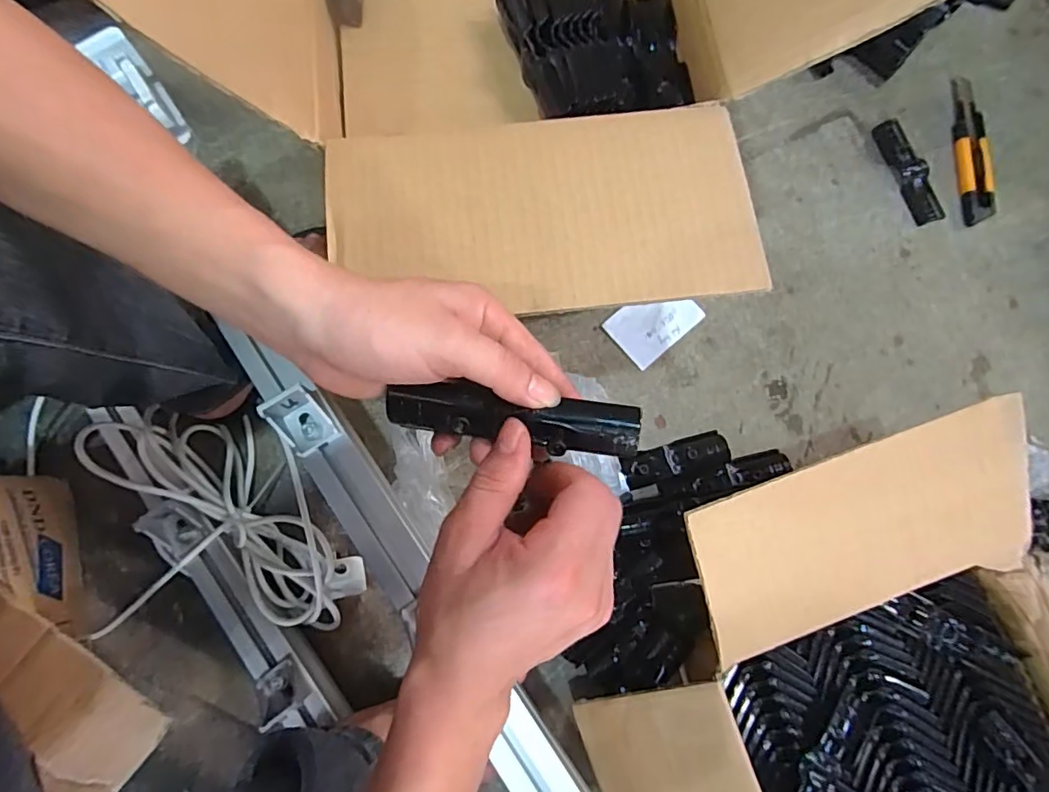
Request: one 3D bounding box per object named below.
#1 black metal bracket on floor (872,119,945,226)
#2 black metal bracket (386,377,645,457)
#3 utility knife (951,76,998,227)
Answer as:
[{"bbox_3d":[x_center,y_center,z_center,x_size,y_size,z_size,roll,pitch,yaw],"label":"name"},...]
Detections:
[{"bbox_3d":[0.444,-0.259,0.647,0.034,0.015,0.128,-17,79,-3],"label":"black metal bracket on floor"},{"bbox_3d":[-0.007,0.011,0.291,0.128,0.022,0.024,7,78,7],"label":"black metal bracket"},{"bbox_3d":[0.512,-0.283,0.650,0.036,0.017,0.182,0,78,1],"label":"utility knife"}]

